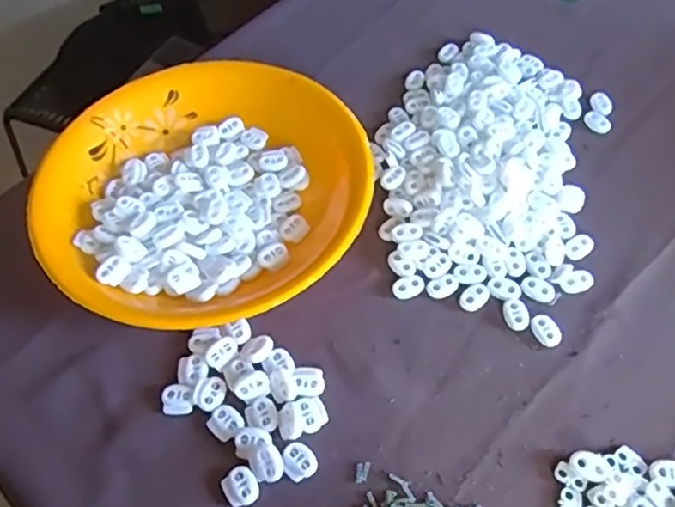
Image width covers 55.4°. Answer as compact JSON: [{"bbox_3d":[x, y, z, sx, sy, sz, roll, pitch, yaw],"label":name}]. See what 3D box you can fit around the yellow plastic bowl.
[{"bbox_3d":[-0.094,-0.048,0.476,0.229,0.042,0.232,-1,56,2],"label":"yellow plastic bowl"}]

